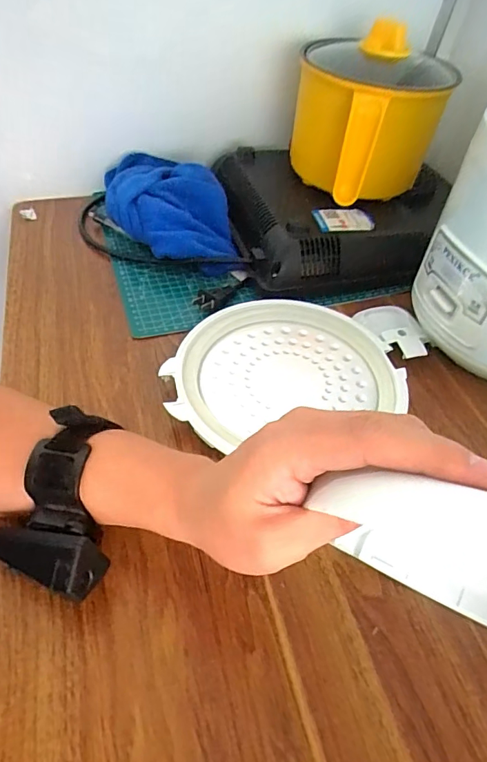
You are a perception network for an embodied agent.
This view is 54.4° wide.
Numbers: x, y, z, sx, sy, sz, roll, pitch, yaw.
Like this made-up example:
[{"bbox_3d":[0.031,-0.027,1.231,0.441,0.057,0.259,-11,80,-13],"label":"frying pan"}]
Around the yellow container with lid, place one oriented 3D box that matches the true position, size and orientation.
[{"bbox_3d":[0.138,-0.296,0.542,0.158,0.151,0.206,12,47,3],"label":"yellow container with lid"}]

